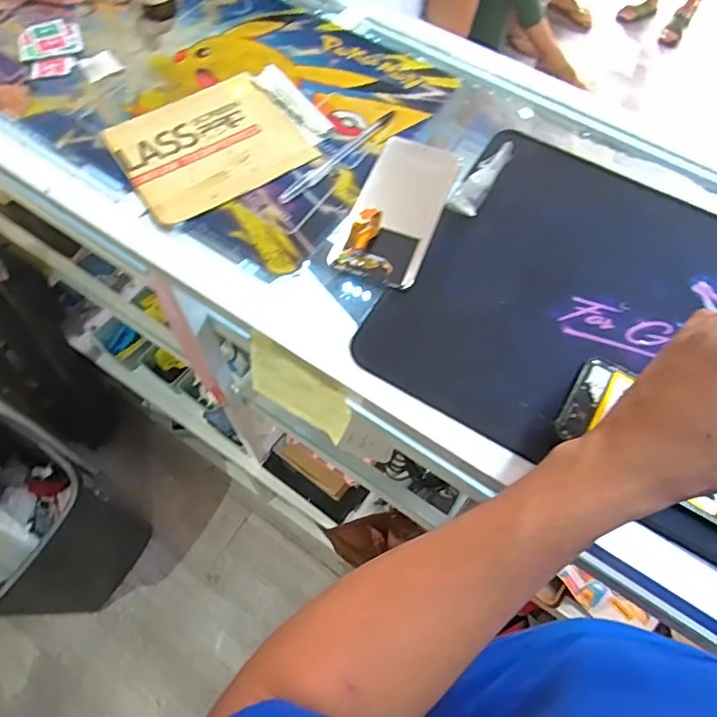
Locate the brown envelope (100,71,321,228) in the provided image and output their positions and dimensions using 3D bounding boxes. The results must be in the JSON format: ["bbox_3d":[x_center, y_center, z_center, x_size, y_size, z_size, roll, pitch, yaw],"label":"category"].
[{"bbox_3d":[-0.138,-0.200,0.507,0.158,0.007,0.138,-31,69,-15],"label":"brown envelope"}]

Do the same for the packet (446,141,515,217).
[{"bbox_3d":[0.109,-0.153,0.470,0.024,0.020,0.075,41,88,17],"label":"packet"}]

